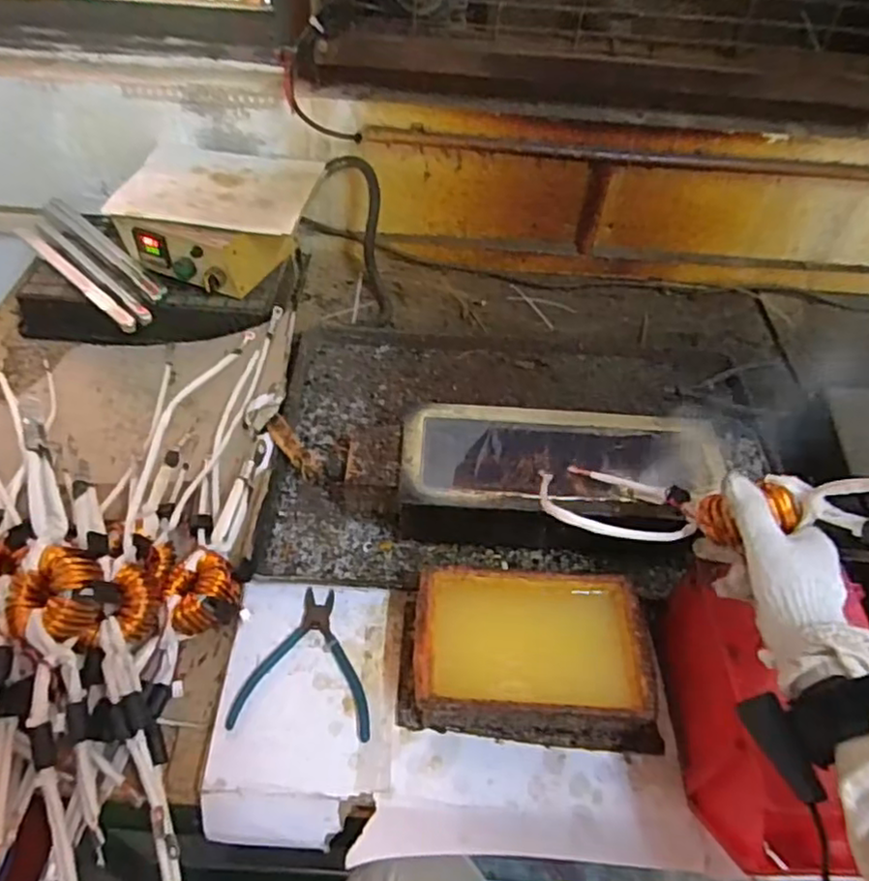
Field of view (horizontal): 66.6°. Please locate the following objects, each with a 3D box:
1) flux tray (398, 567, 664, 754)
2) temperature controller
[{"bbox_3d":[0.085,0.192,0.596,0.227,0.068,0.137,4,48,-1],"label":"flux tray"},{"bbox_3d":[-0.298,-0.308,0.939,0.241,0.111,0.228,10,48,4],"label":"temperature controller"}]

